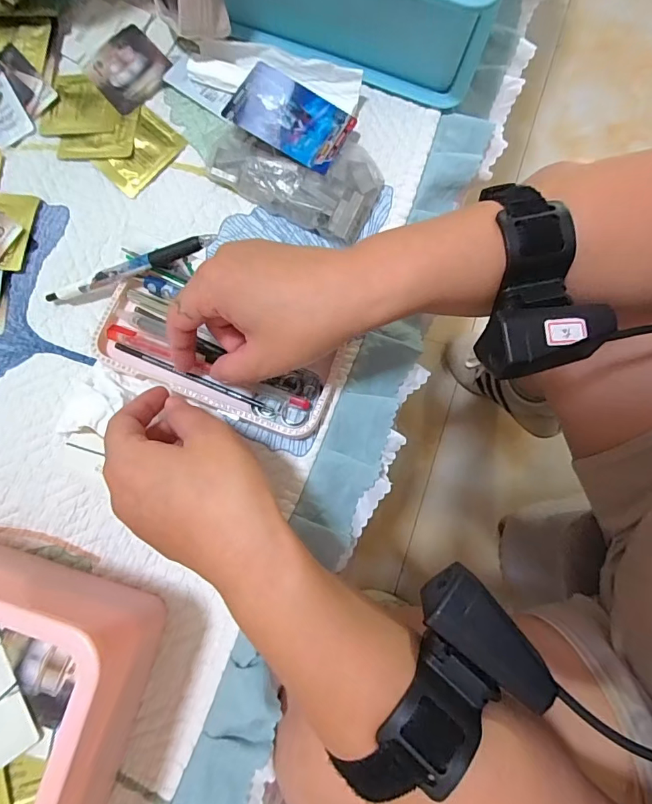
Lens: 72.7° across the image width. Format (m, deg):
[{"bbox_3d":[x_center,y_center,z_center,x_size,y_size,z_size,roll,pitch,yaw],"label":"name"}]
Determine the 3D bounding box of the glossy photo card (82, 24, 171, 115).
[{"bbox_3d":[-0.165,-0.278,0.365,0.057,0.004,0.068,-40,82,-6],"label":"glossy photo card"}]

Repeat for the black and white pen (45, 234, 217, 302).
[{"bbox_3d":[-0.140,-0.093,0.314,0.134,0.011,0.011,-16,80,11],"label":"black and white pen"}]

